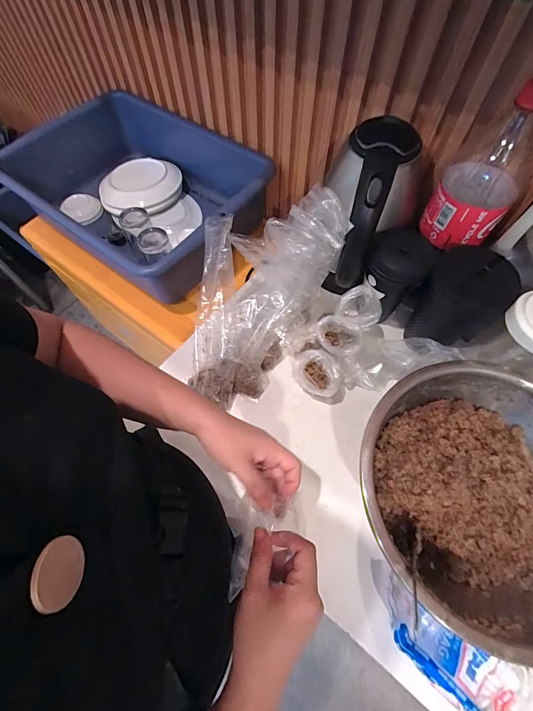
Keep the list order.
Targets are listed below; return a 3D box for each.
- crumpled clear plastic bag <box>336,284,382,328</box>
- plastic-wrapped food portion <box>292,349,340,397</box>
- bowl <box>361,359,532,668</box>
[{"bbox_3d":[0.135,-0.071,0.466,0.064,0.044,0.045,11,63,6],"label":"crumpled clear plastic bag"},{"bbox_3d":[0.071,0.032,0.478,0.063,0.056,0.057,7,63,4],"label":"plastic-wrapped food portion"},{"bbox_3d":[0.256,0.160,0.385,0.247,0.097,0.277,3,63,2],"label":"bowl"}]

